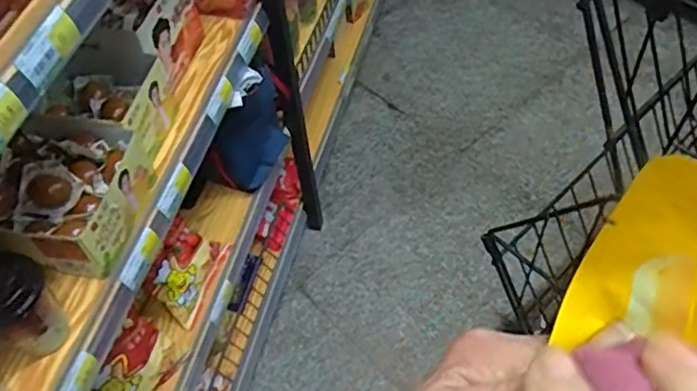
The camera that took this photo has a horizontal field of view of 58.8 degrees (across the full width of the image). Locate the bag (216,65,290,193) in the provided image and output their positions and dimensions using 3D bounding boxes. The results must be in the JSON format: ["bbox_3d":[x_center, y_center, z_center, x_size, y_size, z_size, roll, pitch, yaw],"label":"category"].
[{"bbox_3d":[-0.166,-0.126,1.118,0.049,0.227,0.170,23,59,20],"label":"bag"}]

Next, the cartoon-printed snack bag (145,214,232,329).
[{"bbox_3d":[-0.273,0.122,1.034,0.040,0.124,0.149,-6,48,37],"label":"cartoon-printed snack bag"}]

